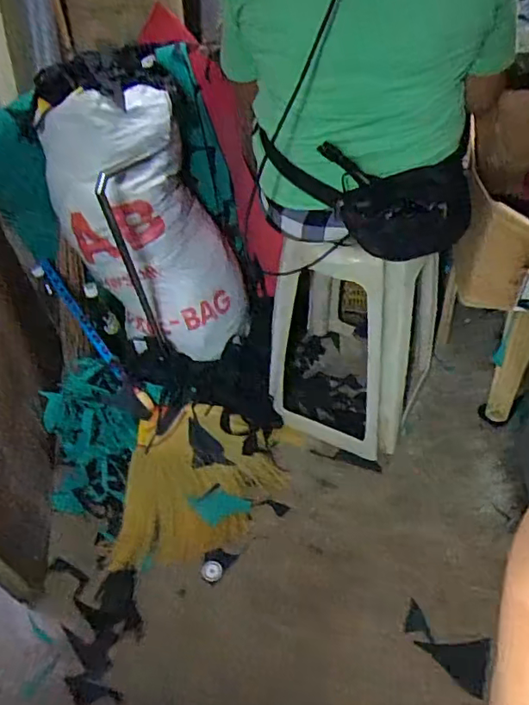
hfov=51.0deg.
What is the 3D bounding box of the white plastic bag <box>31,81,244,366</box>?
[{"bbox_3d":[-0.276,-0.300,1.392,0.314,0.679,0.253,-41,28,-27],"label":"white plastic bag"}]

